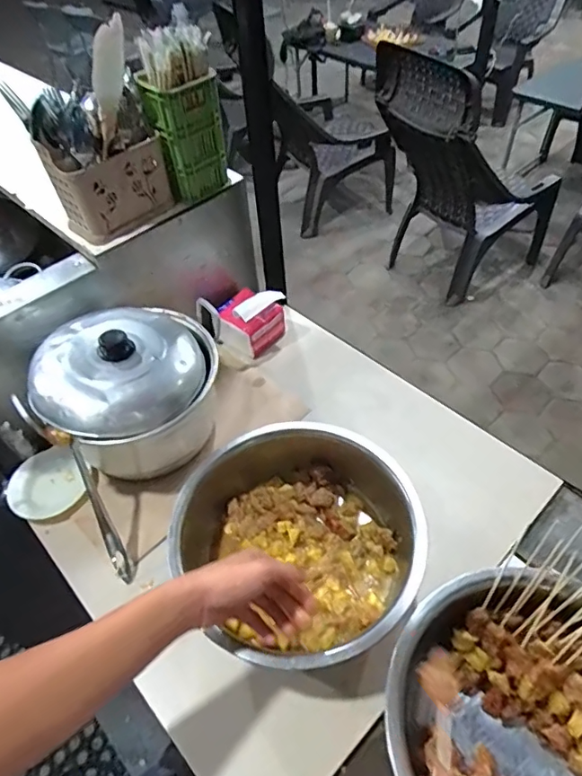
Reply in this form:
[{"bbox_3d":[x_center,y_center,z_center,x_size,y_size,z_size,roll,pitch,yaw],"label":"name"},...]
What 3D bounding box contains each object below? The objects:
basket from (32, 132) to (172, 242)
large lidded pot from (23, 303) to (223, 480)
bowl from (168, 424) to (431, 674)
[{"bbox_3d":[-0.274,-0.312,0.768,0.157,0.119,0.092,-38,56,-25],"label":"basket"},{"bbox_3d":[-0.224,0.007,0.751,0.236,0.176,0.207,-21,51,-13],"label":"large lidded pot"},{"bbox_3d":[0.016,0.194,0.645,0.276,0.109,0.292,-3,49,3],"label":"bowl"}]

